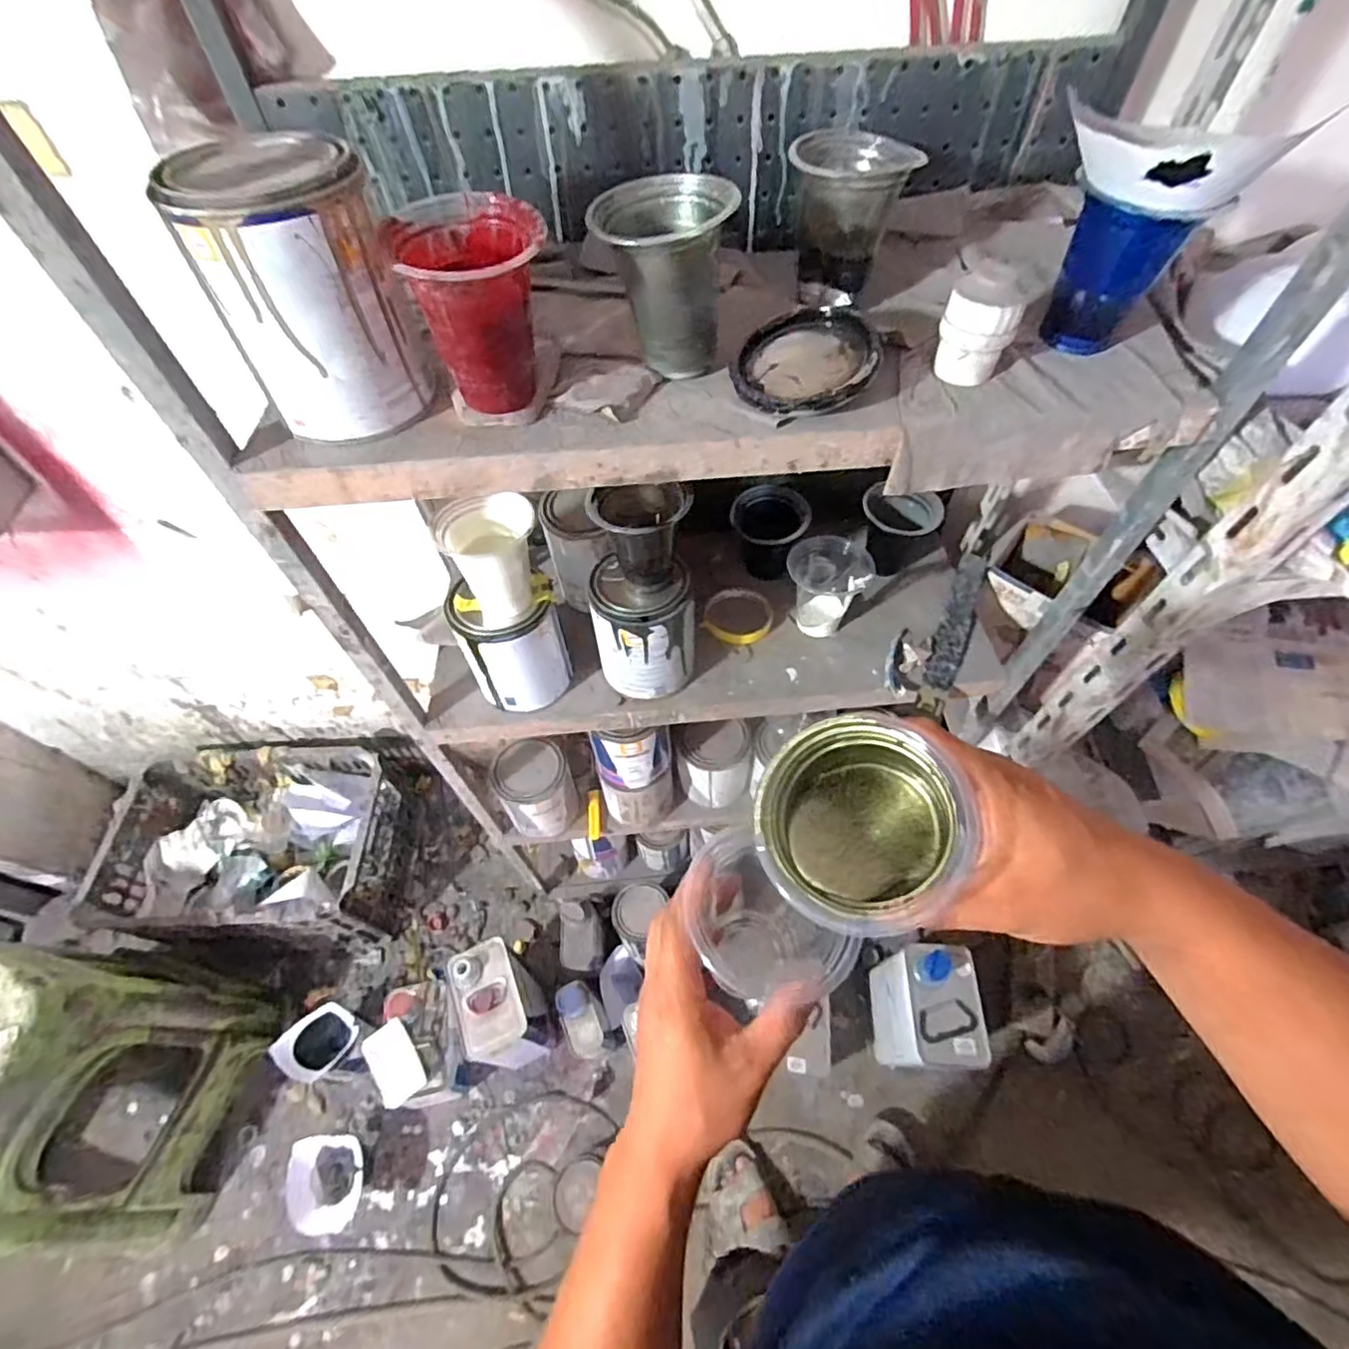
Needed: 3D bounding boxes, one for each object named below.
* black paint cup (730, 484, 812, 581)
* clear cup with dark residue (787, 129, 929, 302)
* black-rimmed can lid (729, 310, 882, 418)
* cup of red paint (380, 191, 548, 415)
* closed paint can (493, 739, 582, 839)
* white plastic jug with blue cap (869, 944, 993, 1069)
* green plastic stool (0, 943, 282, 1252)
[{"bbox_3d":[0.112,-0.168,0.746,0.092,0.084,0.078,20,58,15],"label":"black paint cup"},{"bbox_3d":[0.129,-0.338,0.454,0.080,0.085,0.073,-6,55,-3],"label":"clear cup with dark residue"},{"bbox_3d":[0.087,-0.210,0.410,0.095,0.011,0.083,-4,68,16],"label":"black-rimmed can lid"},{"bbox_3d":[-0.112,-0.217,0.373,0.075,0.104,0.074,-1,55,1],"label":"cup of red paint"},{"bbox_3d":[-0.204,0.168,0.905,0.103,0.127,0.111,-1,55,1],"label":"closed paint can"},{"bbox_3d":[0.415,0.583,1.048,0.110,0.290,0.162,-1,55,1],"label":"white plastic jug with blue cap"},{"bbox_3d":[-0.941,0.614,0.925,0.340,0.466,0.354,11,56,9],"label":"green plastic stool"}]

